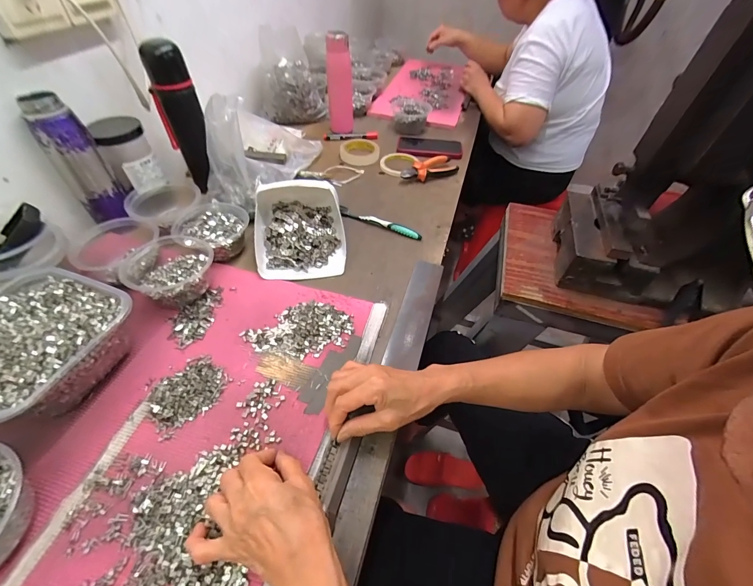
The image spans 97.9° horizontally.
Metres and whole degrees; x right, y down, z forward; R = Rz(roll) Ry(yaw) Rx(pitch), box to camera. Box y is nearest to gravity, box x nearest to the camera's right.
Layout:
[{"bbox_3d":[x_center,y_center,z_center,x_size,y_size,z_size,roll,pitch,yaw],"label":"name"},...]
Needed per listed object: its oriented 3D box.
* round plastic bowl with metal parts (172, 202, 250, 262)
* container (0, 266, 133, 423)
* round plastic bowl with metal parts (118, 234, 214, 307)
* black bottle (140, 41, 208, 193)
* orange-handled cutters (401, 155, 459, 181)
[{"bbox_3d":[-0.283,-0.112,0.575,0.116,0.045,0.095,19,51,12],"label":"round plastic bowl with metal parts"},{"bbox_3d":[-0.403,0.065,0.394,0.171,0.080,0.168,17,51,10],"label":"container"},{"bbox_3d":[-0.309,-0.036,0.496,0.116,0.062,0.126,2,50,-2],"label":"round plastic bowl with metal parts"},{"bbox_3d":[-0.358,-0.318,0.612,0.068,0.239,0.047,-14,52,-16],"label":"black bottle"},{"bbox_3d":[0.123,-0.286,0.763,0.140,0.029,0.058,-28,56,-24],"label":"orange-handled cutters"}]

